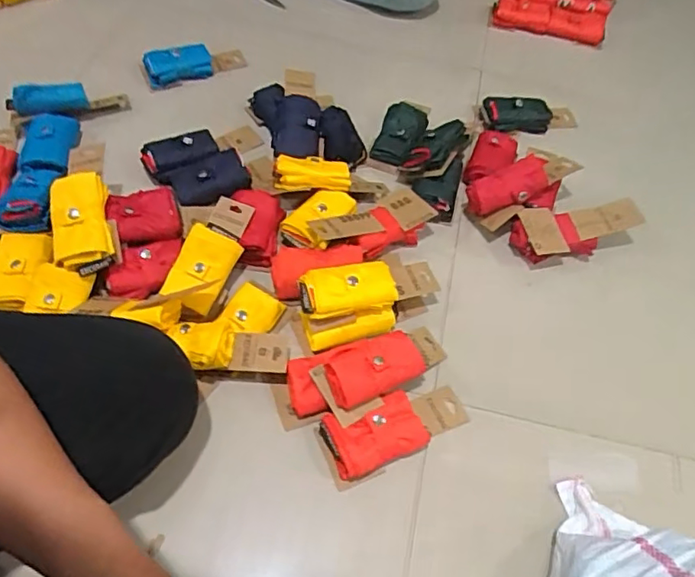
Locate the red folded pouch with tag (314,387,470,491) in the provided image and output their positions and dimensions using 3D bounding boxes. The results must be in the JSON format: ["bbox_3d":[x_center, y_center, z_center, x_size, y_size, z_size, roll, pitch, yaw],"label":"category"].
[{"bbox_3d":[0.051,0.143,0.591,0.157,0.030,0.066,-17,60,-16],"label":"red folded pouch with tag"}]

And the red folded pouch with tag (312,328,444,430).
[{"bbox_3d":[0.045,0.079,0.613,0.156,0.050,0.066,-21,58,-30],"label":"red folded pouch with tag"}]

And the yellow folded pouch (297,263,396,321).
[{"bbox_3d":[0.001,0.000,0.636,0.105,0.029,0.050,-9,58,-11],"label":"yellow folded pouch"}]

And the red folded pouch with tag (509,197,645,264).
[{"bbox_3d":[0.289,-0.074,0.742,0.155,0.059,0.069,-16,60,-15],"label":"red folded pouch with tag"}]

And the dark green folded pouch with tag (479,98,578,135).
[{"bbox_3d":[0.280,-0.266,0.871,0.152,0.031,0.062,-3,57,-7],"label":"dark green folded pouch with tag"}]

